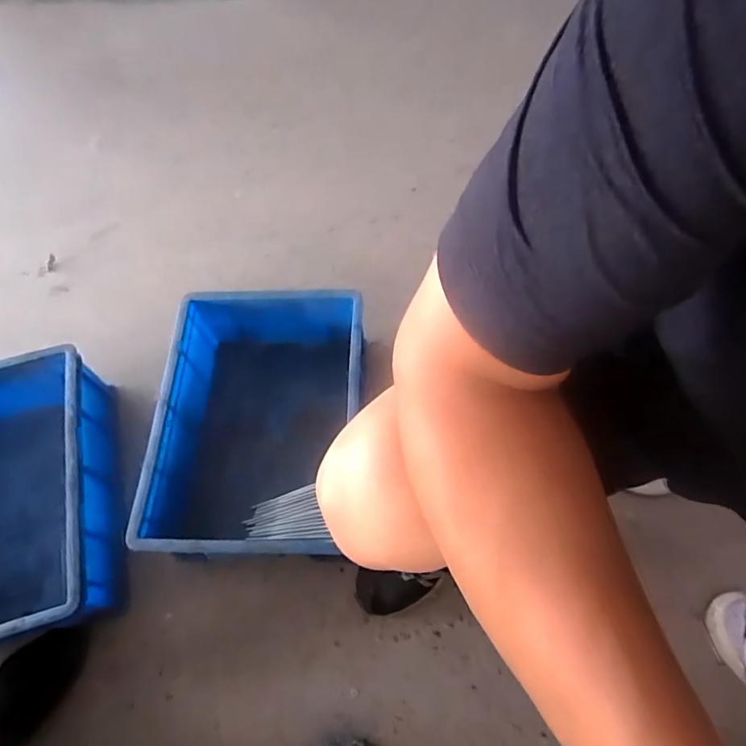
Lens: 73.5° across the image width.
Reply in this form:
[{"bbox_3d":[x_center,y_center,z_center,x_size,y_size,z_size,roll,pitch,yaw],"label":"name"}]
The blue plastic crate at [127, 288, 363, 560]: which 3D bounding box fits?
[{"bbox_3d":[-0.166,0.074,0.803,0.293,0.176,0.419,0,63,3],"label":"blue plastic crate"}]

